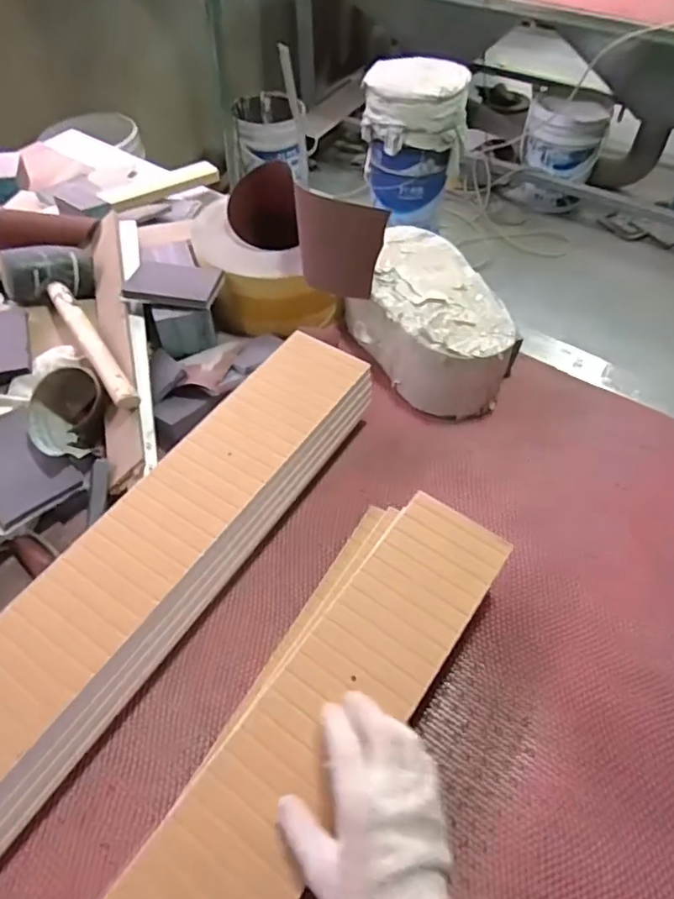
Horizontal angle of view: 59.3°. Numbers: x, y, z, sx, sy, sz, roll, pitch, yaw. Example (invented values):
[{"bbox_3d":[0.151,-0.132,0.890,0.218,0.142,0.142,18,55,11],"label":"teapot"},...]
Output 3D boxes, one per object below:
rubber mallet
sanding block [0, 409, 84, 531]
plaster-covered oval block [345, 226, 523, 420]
[{"bbox_3d":[-0.349,-0.163,0.788,0.124,0.068,0.317,-25,57,-18],"label":"rubber mallet"},{"bbox_3d":[-0.380,0.017,0.691,0.130,0.015,0.102,46,56,8],"label":"sanding block"},{"bbox_3d":[0.127,-0.184,0.862,0.166,0.124,0.282,-16,54,-13],"label":"plaster-covered oval block"}]

